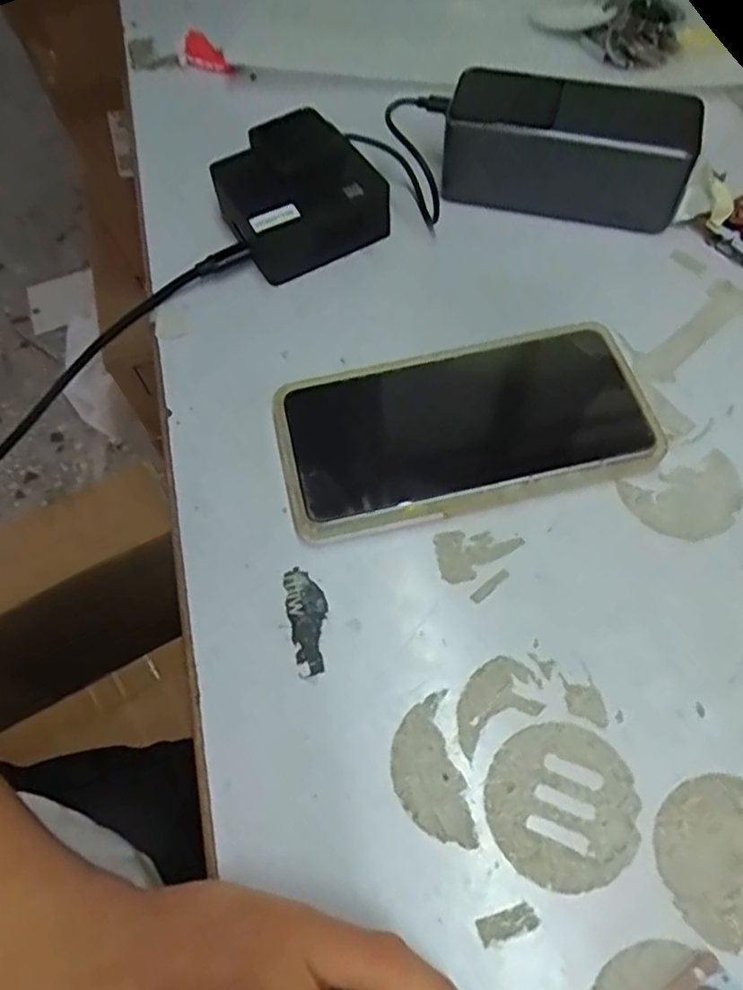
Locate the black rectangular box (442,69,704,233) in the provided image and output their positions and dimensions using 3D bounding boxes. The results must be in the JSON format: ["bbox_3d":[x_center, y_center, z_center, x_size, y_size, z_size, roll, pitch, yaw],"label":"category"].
[{"bbox_3d":[0.108,-0.195,0.373,0.132,0.045,0.056,11,63,8],"label":"black rectangular box"}]

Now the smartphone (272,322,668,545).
[{"bbox_3d":[0.043,-0.031,0.312,0.170,0.015,0.082,-13,62,-4],"label":"smartphone"}]

